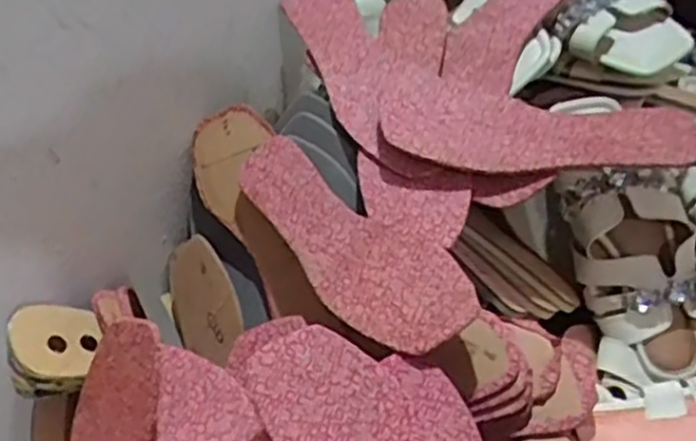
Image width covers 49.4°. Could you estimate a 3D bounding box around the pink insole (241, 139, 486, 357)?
[{"bbox_3d":[-0.006,0.016,0.564,0.080,0.010,0.237,-48,54,-8],"label":"pink insole"}]

